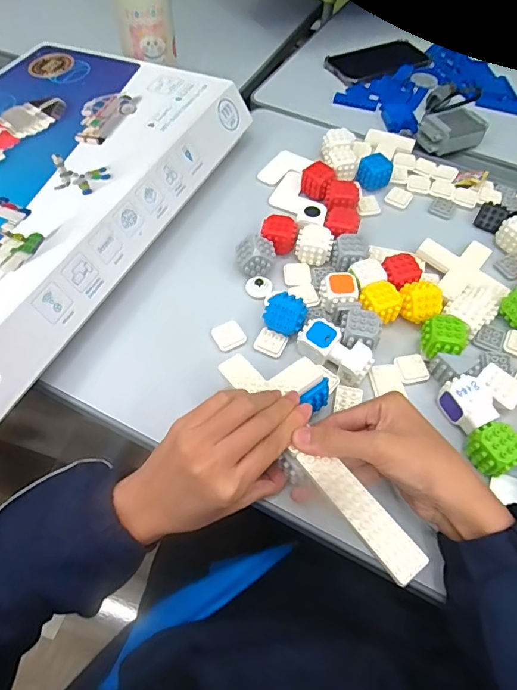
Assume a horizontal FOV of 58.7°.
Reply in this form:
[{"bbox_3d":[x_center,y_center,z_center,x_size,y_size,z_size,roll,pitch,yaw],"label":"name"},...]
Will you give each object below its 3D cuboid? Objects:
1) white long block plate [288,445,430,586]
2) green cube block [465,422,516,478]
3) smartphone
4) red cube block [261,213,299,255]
[{"bbox_3d":[0.065,0.106,0.306,0.026,0.004,0.104,-32,56,-20],"label":"white long block plate"},{"bbox_3d":[0.190,0.085,0.375,0.031,0.033,0.038,-29,62,-19],"label":"green cube block"},{"bbox_3d":[0.194,-0.455,0.735,0.174,0.006,0.082,-23,61,-16],"label":"smartphone"},{"bbox_3d":[0.023,-0.117,0.500,0.037,0.034,0.033,6,57,2],"label":"red cube block"}]

